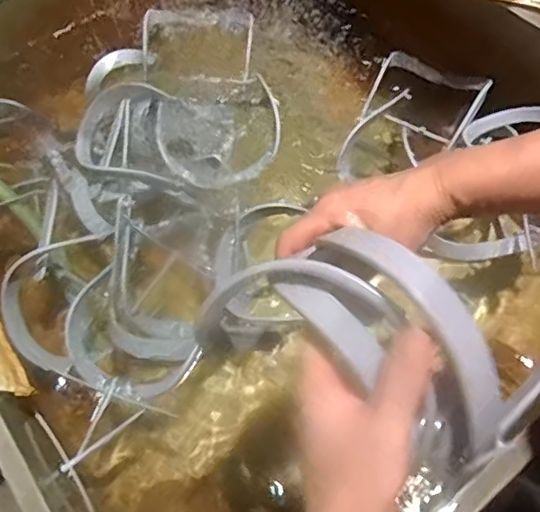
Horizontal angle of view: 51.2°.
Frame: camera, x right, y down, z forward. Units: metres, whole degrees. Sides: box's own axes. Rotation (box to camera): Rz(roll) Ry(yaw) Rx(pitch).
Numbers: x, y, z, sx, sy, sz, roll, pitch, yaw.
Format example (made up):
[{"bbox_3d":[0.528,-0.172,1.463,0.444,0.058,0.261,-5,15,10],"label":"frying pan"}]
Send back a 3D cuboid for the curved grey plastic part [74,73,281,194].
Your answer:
[{"bbox_3d":[-0.136,-0.178,0.821,0.295,0.034,0.193,-2,60,2],"label":"curved grey plastic part"}]

